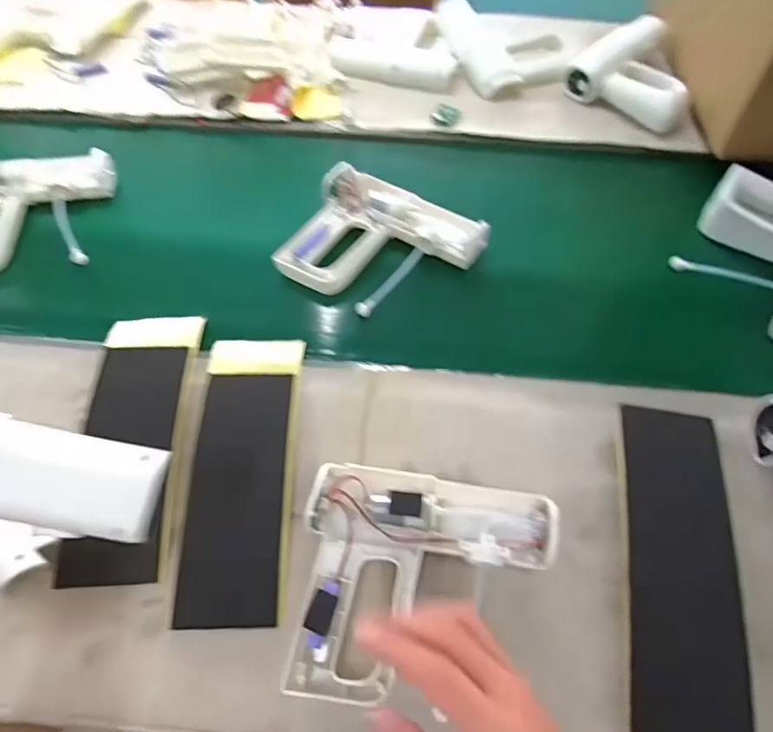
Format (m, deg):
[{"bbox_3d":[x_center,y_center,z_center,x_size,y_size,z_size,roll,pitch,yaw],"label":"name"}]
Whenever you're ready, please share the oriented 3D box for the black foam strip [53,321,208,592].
[{"bbox_3d":[-0.252,0.068,0.501,0.098,0.015,0.280,0,62,-8],"label":"black foam strip"}]

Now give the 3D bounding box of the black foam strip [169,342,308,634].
[{"bbox_3d":[-0.137,0.092,0.481,0.095,0.024,0.282,3,58,-6],"label":"black foam strip"}]

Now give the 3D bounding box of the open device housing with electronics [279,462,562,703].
[{"bbox_3d":[0.033,0.181,0.418,0.209,0.044,0.181,4,62,3],"label":"open device housing with electronics"}]

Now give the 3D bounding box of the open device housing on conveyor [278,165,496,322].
[{"bbox_3d":[-0.011,-0.149,0.619,0.219,0.040,0.193,31,65,16],"label":"open device housing on conveyor"}]

